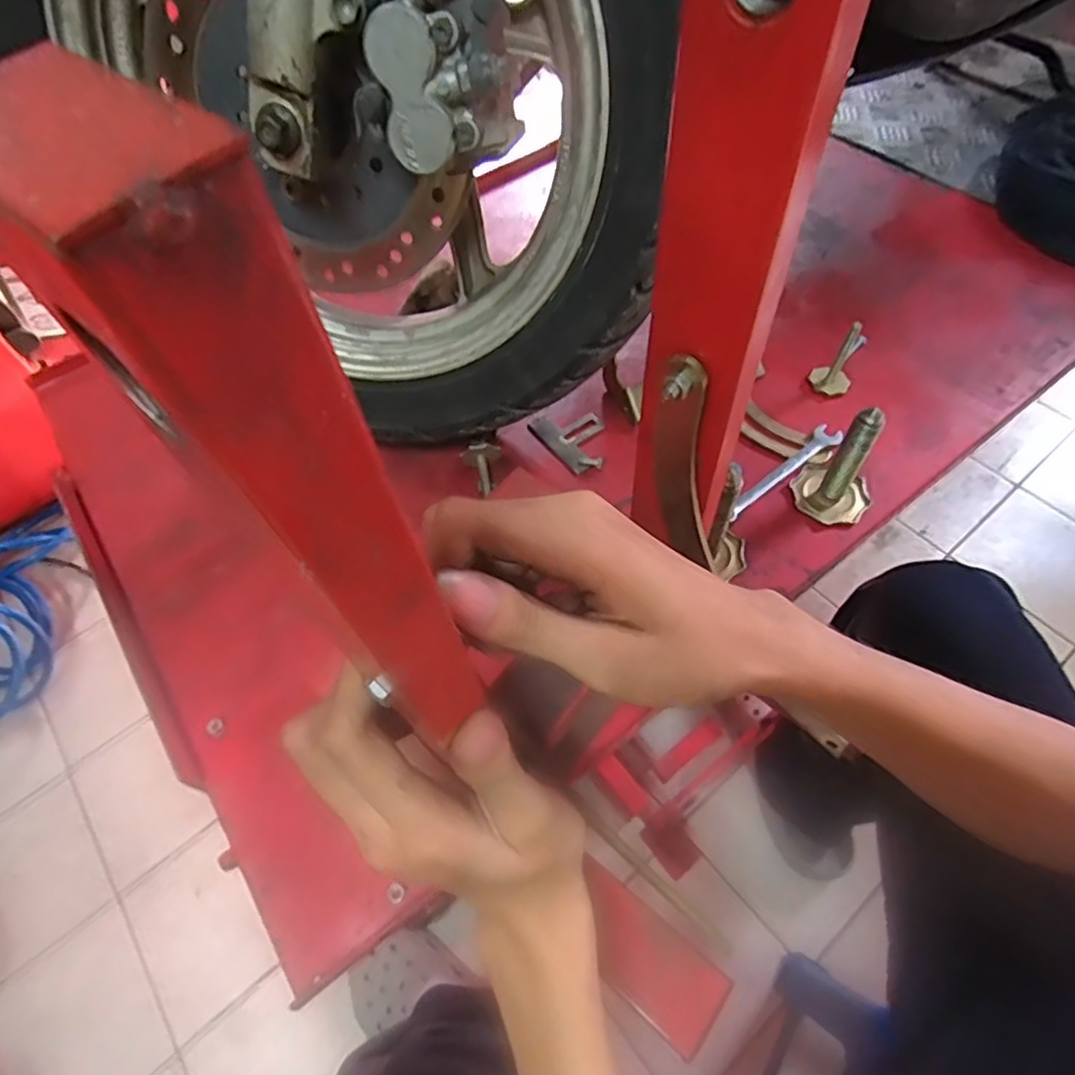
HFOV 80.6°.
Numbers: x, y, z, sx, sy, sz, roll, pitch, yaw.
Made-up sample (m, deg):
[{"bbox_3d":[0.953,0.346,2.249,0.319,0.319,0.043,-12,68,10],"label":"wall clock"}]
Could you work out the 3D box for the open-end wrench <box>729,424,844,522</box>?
[{"bbox_3d":[0.190,-0.049,0.489,0.124,0.009,0.020,-38,64,-18],"label":"open-end wrench"}]

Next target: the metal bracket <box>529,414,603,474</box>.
[{"bbox_3d":[0.035,-0.085,0.531,0.051,0.013,0.074,-34,63,-16],"label":"metal bracket"}]

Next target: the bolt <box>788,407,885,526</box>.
[{"bbox_3d":[0.221,-0.054,0.448,0.055,0.083,0.050,35,67,21],"label":"bolt"}]

